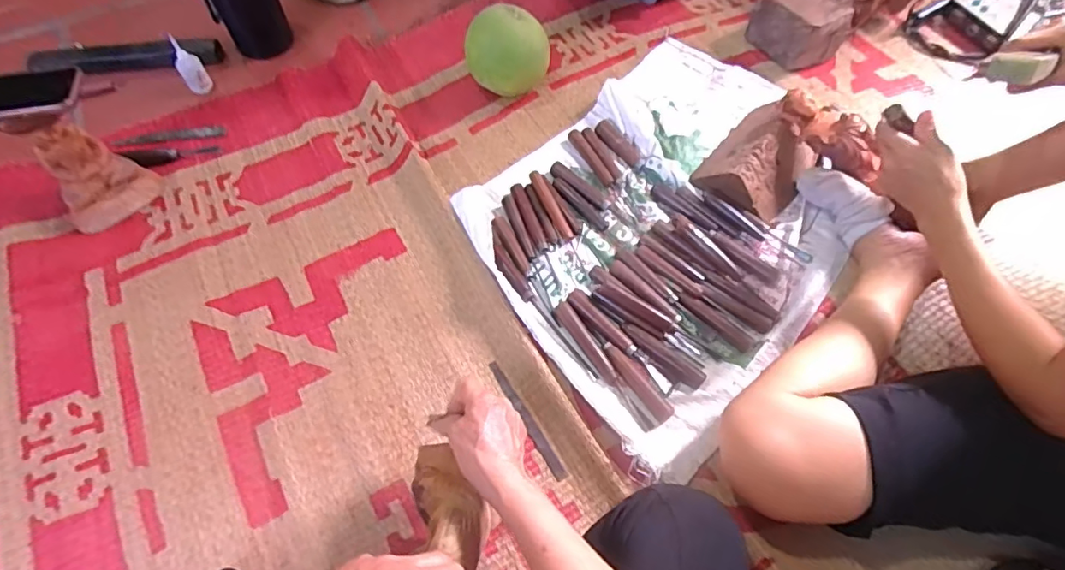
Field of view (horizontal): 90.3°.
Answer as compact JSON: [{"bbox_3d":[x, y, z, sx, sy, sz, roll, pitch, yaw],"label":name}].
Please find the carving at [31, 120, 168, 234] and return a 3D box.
[{"bbox_3d":[-0.607,-0.151,0.724,0.121,0.144,0.070,-40,70,-18],"label":"carving"}]

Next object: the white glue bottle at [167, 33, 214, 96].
[{"bbox_3d":[-0.561,-0.357,0.863,0.038,0.092,0.031,-33,68,-16],"label":"white glue bottle"}]

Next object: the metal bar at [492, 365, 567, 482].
[{"bbox_3d":[-0.009,0.163,0.644,0.016,0.009,0.162,-30,67,-15],"label":"metal bar"}]

